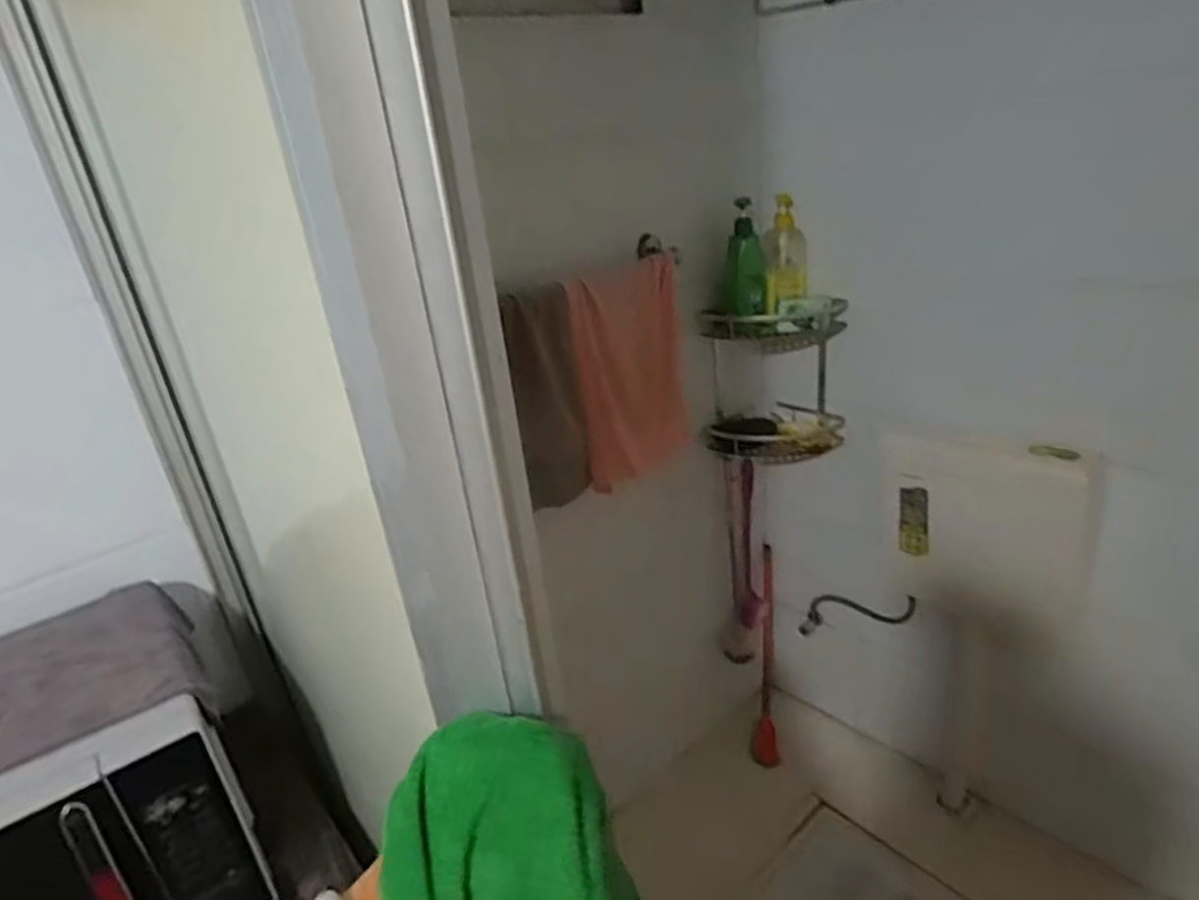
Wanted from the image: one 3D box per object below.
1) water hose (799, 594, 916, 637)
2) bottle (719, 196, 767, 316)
[{"bbox_3d":[0.606,0.387,1.715,0.314,0.088,0.035,-18,10,45],"label":"water hose"},{"bbox_3d":[0.280,-0.372,1.408,0.086,0.204,0.081,0,25,15],"label":"bottle"}]

